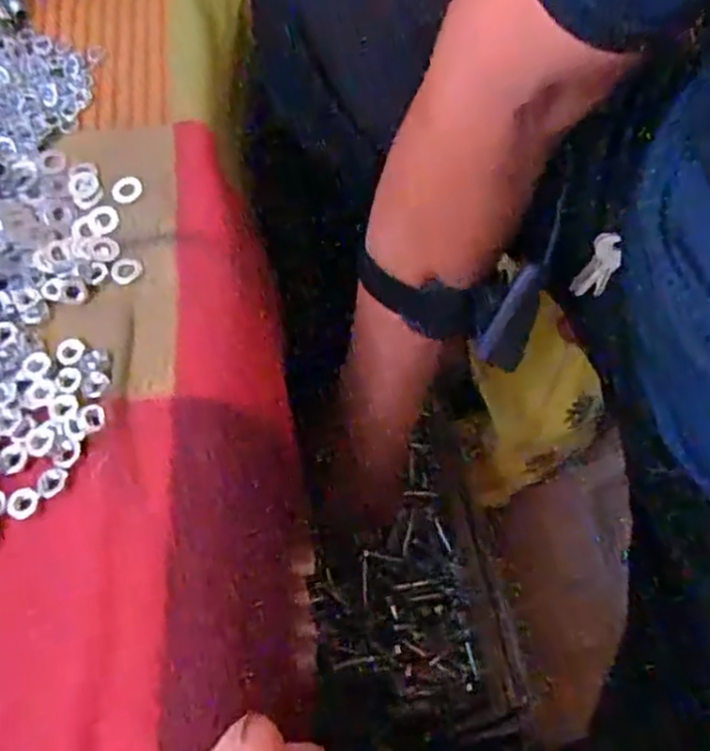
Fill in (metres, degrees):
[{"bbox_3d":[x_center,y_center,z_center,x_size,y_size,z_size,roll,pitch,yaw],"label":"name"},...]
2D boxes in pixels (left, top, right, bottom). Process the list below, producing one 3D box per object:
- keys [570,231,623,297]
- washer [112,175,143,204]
[{"bbox_3d":[0.158,-0.071,0.455,0.020,0.046,0.004,30,34,12],"label":"keys"},{"bbox_3d":[-0.124,-0.102,0.385,0.016,0.004,0.017,-2,72,5],"label":"washer"}]

